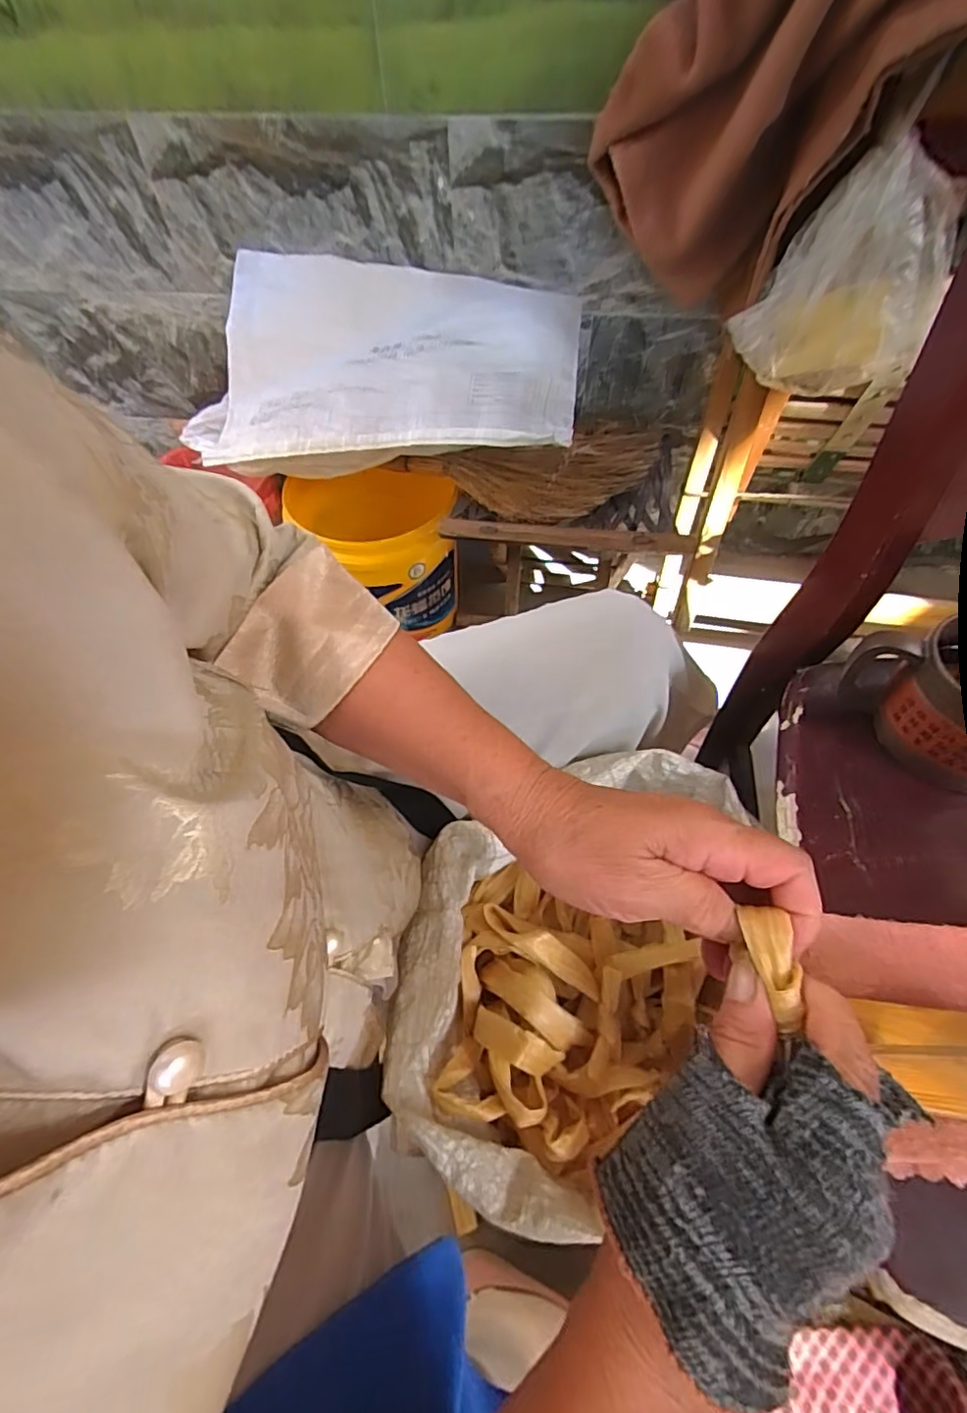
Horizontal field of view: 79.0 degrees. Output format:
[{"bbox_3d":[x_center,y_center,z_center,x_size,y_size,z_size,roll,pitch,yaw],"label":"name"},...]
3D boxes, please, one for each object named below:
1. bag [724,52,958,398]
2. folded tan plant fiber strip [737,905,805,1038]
[{"bbox_3d":[0.336,-0.399,0.532,0.156,0.202,0.075,8,56,7],"label":"bag"},{"bbox_3d":[0.111,0.098,0.223,0.015,0.010,0.043,0,51,2],"label":"folded tan plant fiber strip"}]

